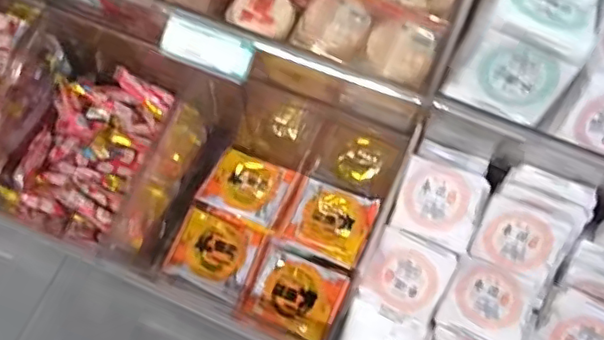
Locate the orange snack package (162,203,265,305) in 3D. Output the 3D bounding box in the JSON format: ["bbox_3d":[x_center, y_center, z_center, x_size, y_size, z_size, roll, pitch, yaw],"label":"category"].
[{"bbox_3d":[-0.129,0.121,0.845,0.118,0.017,0.107,22,69,9],"label":"orange snack package"}]

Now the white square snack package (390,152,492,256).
[{"bbox_3d":[0.147,0.036,0.610,0.088,0.015,0.081,22,93,6],"label":"white square snack package"}]

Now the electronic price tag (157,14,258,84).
[{"bbox_3d":[-0.094,-0.121,0.571,0.093,0.008,0.042,20,96,6],"label":"electronic price tag"}]

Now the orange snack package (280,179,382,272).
[{"bbox_3d":[0.044,0.078,0.851,0.112,0.014,0.107,21,69,8],"label":"orange snack package"}]

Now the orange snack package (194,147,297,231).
[{"bbox_3d":[-0.083,0.024,0.877,0.123,0.028,0.101,22,69,8],"label":"orange snack package"}]

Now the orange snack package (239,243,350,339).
[{"bbox_3d":[-0.010,0.177,0.820,0.129,0.016,0.101,24,69,9],"label":"orange snack package"}]

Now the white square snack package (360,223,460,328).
[{"bbox_3d":[0.115,0.113,0.618,0.083,0.015,0.082,25,96,20],"label":"white square snack package"}]

